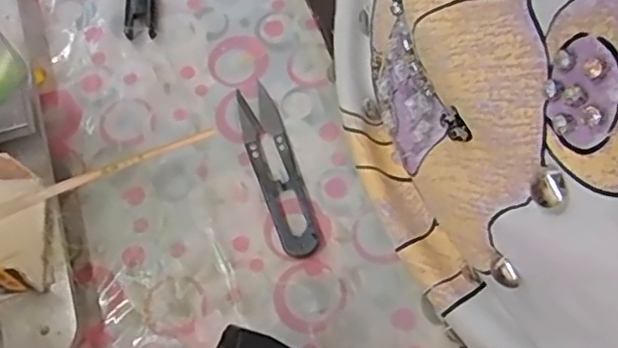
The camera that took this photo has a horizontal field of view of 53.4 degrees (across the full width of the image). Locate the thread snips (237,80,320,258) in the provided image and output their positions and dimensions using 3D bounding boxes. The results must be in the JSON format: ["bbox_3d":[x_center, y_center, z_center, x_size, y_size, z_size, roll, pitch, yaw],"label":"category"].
[{"bbox_3d":[-0.018,-0.003,0.331,0.023,0.004,0.099,-18,69,-6],"label":"thread snips"}]

